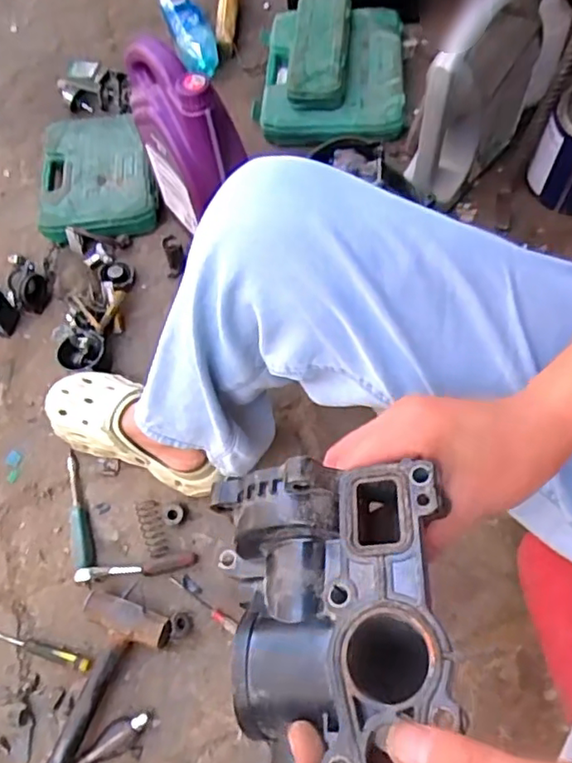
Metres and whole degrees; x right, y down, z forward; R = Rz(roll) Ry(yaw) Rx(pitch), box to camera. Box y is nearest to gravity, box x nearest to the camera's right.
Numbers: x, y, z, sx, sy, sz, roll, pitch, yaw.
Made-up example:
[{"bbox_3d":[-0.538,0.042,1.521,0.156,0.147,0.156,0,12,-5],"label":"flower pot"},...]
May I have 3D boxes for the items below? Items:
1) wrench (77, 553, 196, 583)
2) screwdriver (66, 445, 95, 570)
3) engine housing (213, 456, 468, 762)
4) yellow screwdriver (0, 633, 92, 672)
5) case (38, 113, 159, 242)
[{"bbox_3d":[-0.183,0.230,0.742,0.144,0.018,0.020,-8,63,-1],"label":"wrench"},{"bbox_3d":[-0.271,0.164,0.783,0.021,0.016,0.157,-17,63,-5],"label":"screwdriver"},{"bbox_3d":[0.015,0.107,0.279,0.104,0.064,0.127,0,63,3],"label":"engine housing"},{"bbox_3d":[-0.304,0.305,0.706,0.163,0.017,0.017,15,65,11],"label":"yellow screwdriver"},{"bbox_3d":[-0.317,-0.347,1.022,0.190,0.057,0.245,-9,63,-1],"label":"case"}]

